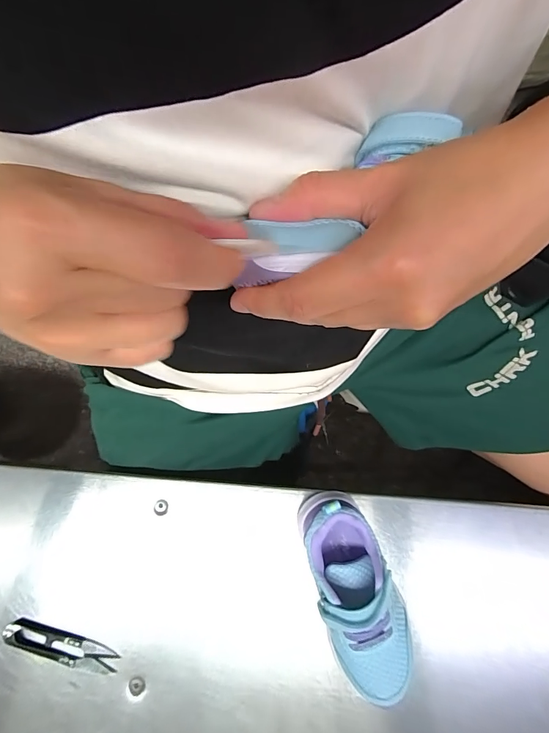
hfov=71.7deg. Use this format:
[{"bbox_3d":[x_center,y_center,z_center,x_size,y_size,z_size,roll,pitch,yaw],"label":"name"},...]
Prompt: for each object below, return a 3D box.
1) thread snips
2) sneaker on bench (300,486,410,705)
[{"bbox_3d":[-0.191,0.250,0.338,0.102,0.005,0.026,17,77,4],"label":"thread snips"},{"bbox_3d":[0.068,0.187,0.318,0.066,0.076,0.163,-20,77,-5],"label":"sneaker on bench"}]

